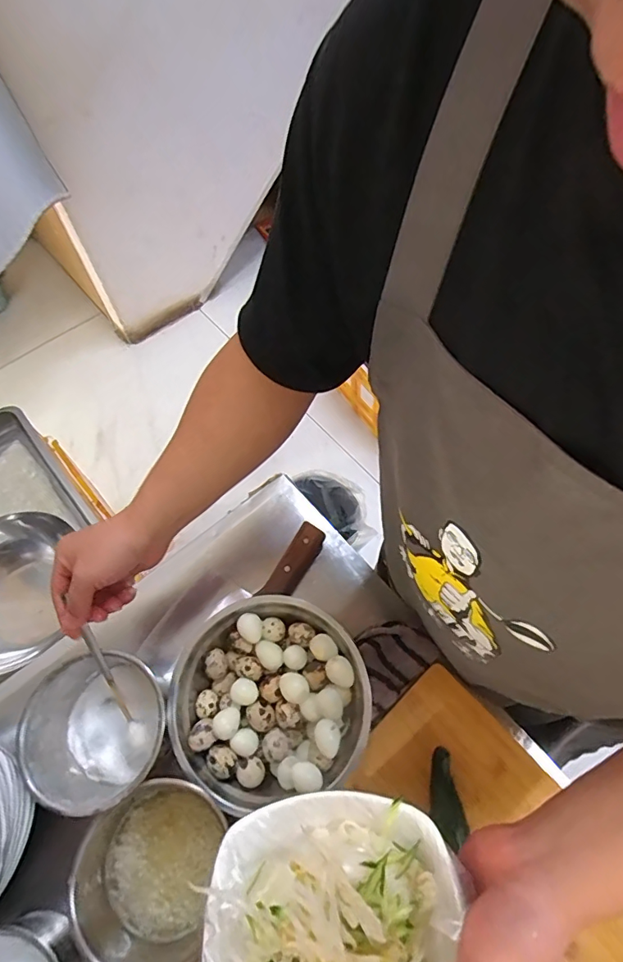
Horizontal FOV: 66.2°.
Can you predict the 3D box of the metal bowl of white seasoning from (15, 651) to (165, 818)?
[{"bbox_3d":[-0.213,0.249,0.474,0.110,0.083,0.127,-12,63,-5],"label":"metal bowl of white seasoning"}]

